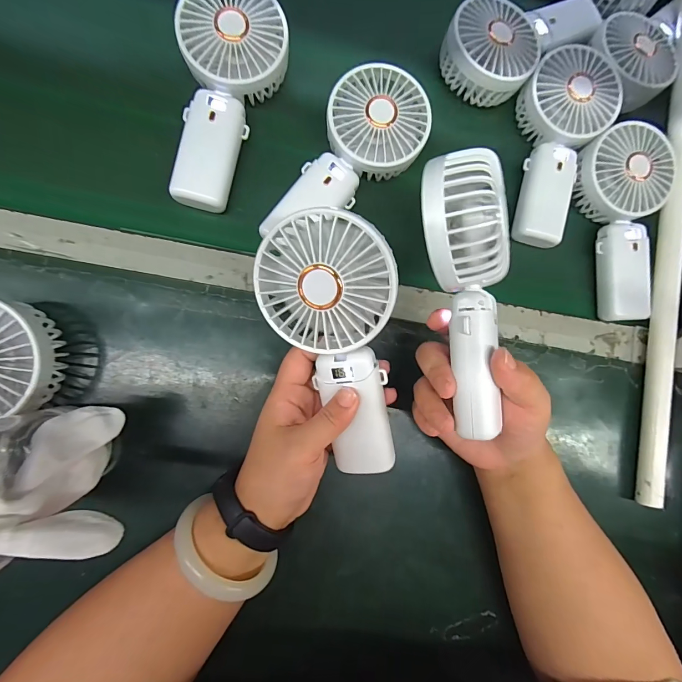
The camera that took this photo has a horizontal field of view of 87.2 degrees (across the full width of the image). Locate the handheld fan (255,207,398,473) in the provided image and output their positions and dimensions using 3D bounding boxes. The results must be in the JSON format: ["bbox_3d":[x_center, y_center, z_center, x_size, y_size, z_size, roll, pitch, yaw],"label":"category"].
[{"bbox_3d":[-0.001,0.010,0.236,0.081,0.037,0.180,-15,109,-7],"label":"handheld fan"}]

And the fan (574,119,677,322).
[{"bbox_3d":[0.283,-0.113,0.350,0.084,0.043,0.181,-10,88,-10],"label":"fan"}]

